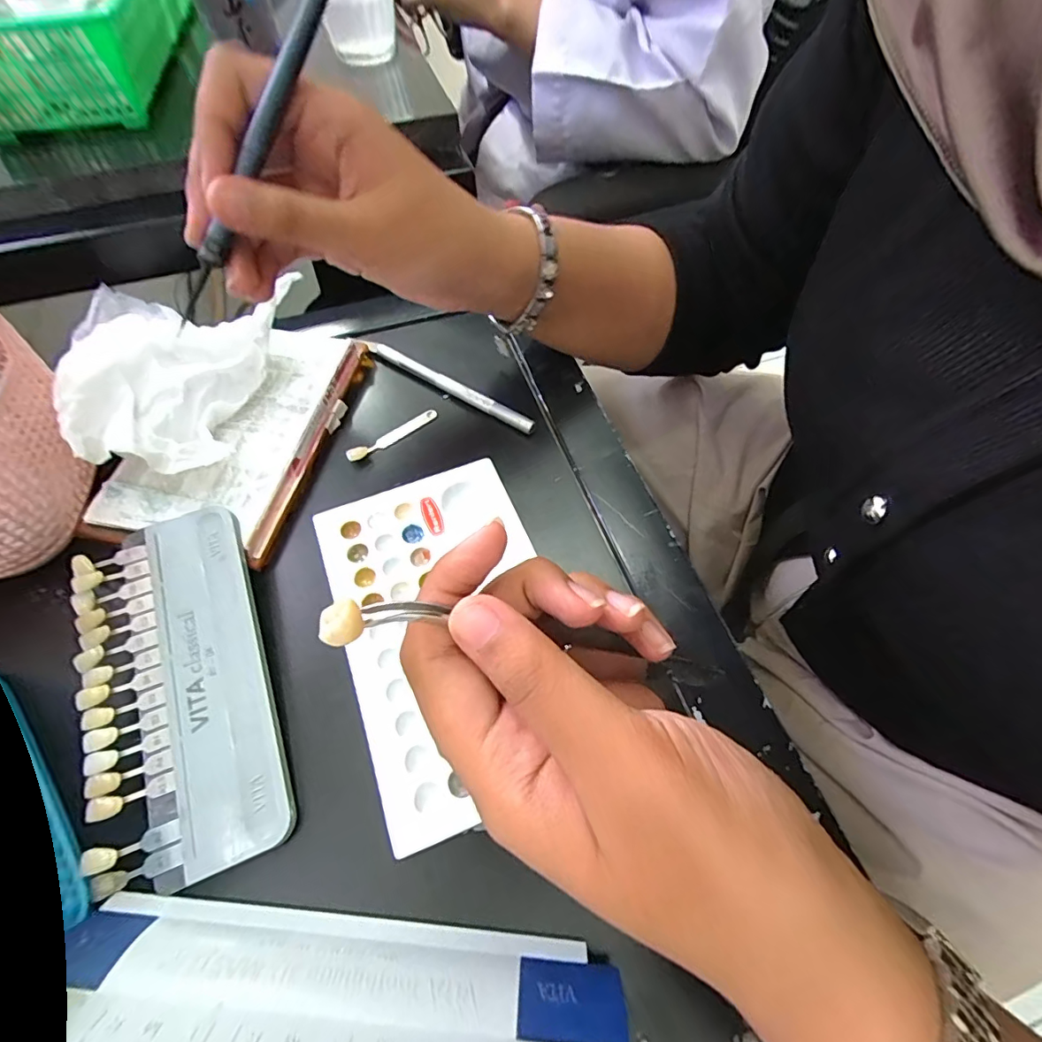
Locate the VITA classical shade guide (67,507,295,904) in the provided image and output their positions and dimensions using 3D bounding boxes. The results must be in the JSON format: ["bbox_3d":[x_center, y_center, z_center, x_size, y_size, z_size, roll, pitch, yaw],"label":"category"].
[{"bbox_3d":[-0.141,0.065,0.201,0.067,0.017,0.143,-20,61,-11],"label":"VITA classical shade guide"}]

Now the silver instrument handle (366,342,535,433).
[{"bbox_3d":[-0.044,-0.081,0.295,0.119,0.008,0.007,31,64,17],"label":"silver instrument handle"}]

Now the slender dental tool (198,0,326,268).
[{"bbox_3d":[-0.086,-0.149,0.174,0.009,0.008,0.127,40,106,21],"label":"slender dental tool"}]

